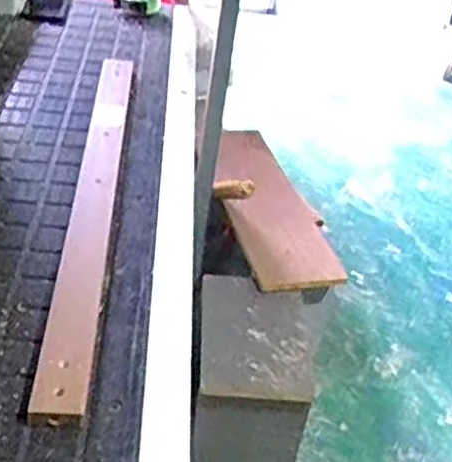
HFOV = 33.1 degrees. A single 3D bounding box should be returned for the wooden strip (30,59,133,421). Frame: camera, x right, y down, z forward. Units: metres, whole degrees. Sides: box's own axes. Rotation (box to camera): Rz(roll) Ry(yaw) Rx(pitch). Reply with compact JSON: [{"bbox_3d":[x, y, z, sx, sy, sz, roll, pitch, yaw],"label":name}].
[{"bbox_3d":[-0.172,-0.061,1.019,0.048,0.026,0.784,4,36,-6],"label":"wooden strip"}]

